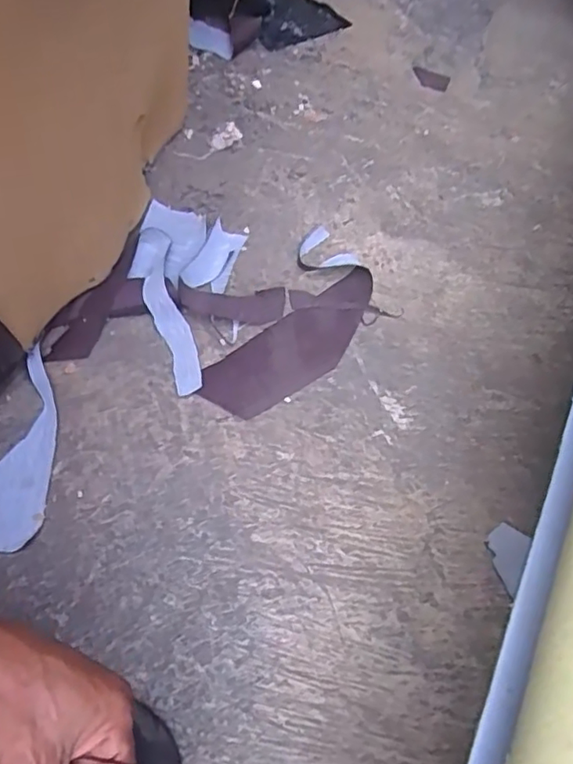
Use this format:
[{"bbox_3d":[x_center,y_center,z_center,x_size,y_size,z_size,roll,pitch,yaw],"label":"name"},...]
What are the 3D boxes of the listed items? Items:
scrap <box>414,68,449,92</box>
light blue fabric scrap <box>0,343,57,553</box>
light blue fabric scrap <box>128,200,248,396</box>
[{"bbox_3d":[0.187,-0.393,0.791,0.048,0.004,0.035,19,64,5],"label":"scrap"},{"bbox_3d":[-0.275,0.060,0.527,0.130,0.023,0.171,-1,64,-4],"label":"light blue fabric scrap"},{"bbox_3d":[-0.114,-0.094,0.613,0.100,0.022,0.202,12,64,2],"label":"light blue fabric scrap"}]

